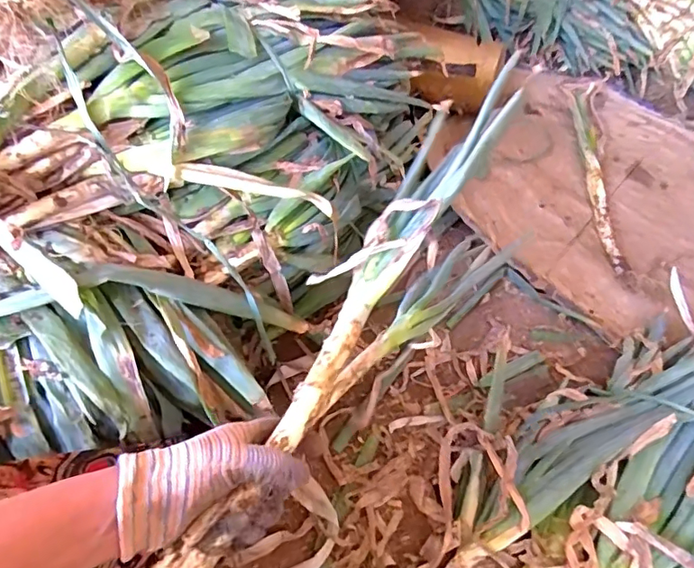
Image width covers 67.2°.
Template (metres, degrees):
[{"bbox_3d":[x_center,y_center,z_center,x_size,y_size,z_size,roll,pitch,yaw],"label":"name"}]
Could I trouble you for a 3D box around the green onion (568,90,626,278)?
[{"bbox_3d":[0.594,-0.274,1.252,0.050,0.027,0.699,11,49,3],"label":"green onion"}]

